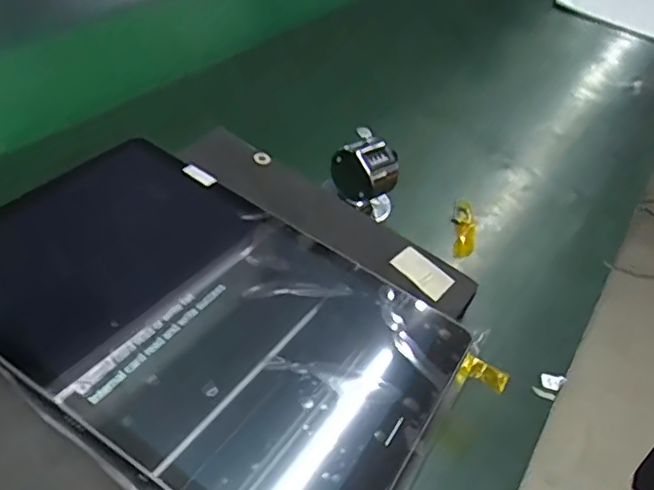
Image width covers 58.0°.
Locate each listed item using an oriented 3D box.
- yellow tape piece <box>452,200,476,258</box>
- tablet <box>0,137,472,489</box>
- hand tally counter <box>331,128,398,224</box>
[{"bbox_3d":[0.106,-0.013,0.457,0.015,0.013,0.054,12,43,-1],"label":"yellow tape piece"},{"bbox_3d":[-0.064,0.032,0.304,0.250,0.007,0.159,30,45,15],"label":"tablet"},{"bbox_3d":[0.029,-0.050,0.434,0.036,0.065,0.039,-24,55,-32],"label":"hand tally counter"}]

